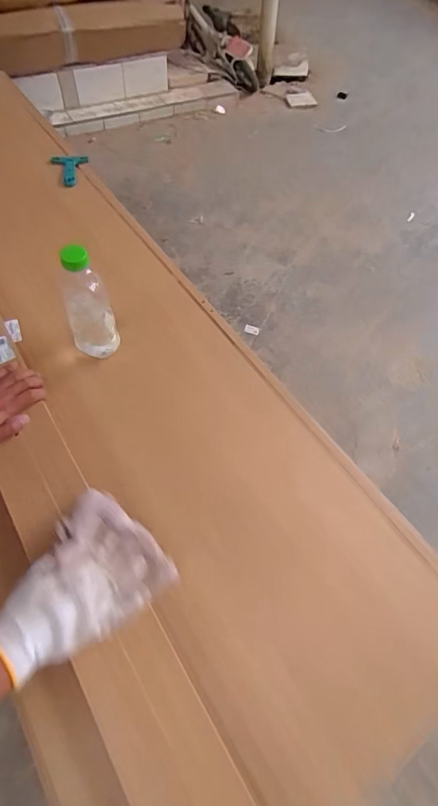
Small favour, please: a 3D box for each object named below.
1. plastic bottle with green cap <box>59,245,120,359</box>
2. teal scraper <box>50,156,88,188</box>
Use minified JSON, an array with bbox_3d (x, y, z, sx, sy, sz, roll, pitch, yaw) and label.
[{"bbox_3d":[-0.231,-0.173,0.671,0.078,0.211,0.075,-17,63,-14],"label":"plastic bottle with green cap"},{"bbox_3d":[-0.404,-0.627,1.045,0.095,0.021,0.110,-5,61,-8],"label":"teal scraper"}]

